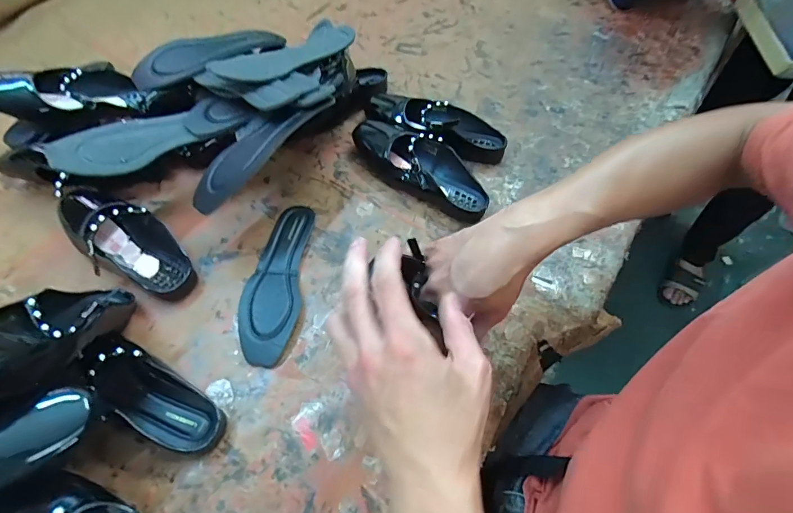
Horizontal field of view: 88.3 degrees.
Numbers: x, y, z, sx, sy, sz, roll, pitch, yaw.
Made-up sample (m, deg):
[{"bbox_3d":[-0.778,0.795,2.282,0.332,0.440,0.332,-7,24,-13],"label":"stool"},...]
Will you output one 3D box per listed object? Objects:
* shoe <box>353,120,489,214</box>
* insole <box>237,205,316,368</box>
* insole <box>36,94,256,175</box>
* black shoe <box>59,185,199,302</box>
[{"bbox_3d":[0.031,-0.137,0.591,0.234,0.055,0.084,31,62,16],"label":"shoe"},{"bbox_3d":[-0.155,0.028,0.526,0.073,0.013,0.219,4,58,0],"label":"insole"},{"bbox_3d":[-0.305,-0.161,0.516,0.225,0.030,0.083,-33,64,-20],"label":"insole"},{"bbox_3d":[-0.362,-0.030,0.526,0.236,0.058,0.083,29,61,15],"label":"black shoe"}]

